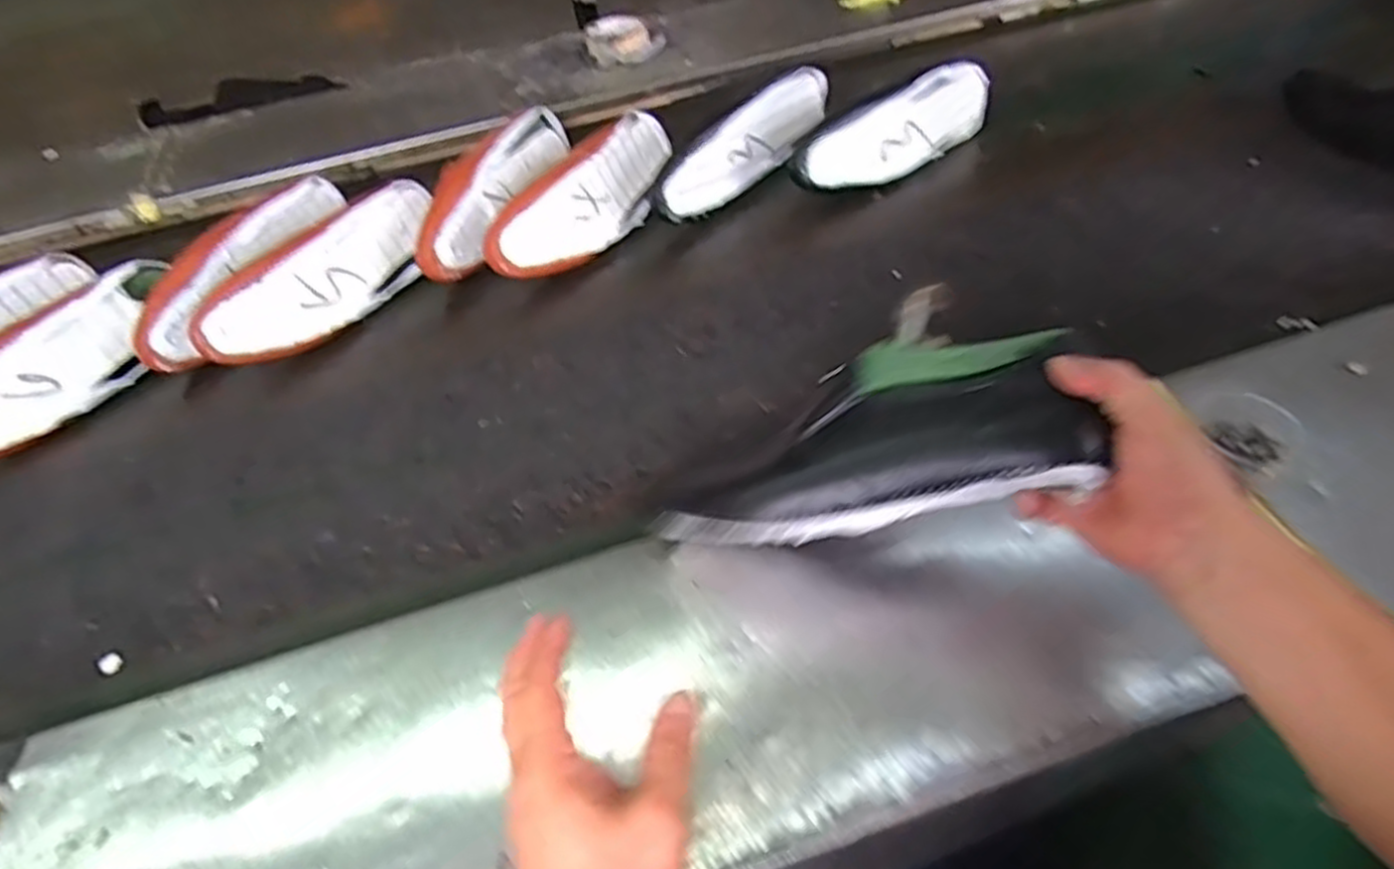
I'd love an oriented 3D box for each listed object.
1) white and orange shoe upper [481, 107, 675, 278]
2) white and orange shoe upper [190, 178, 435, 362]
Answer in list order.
[{"bbox_3d":[-0.116,-0.251,0.848,0.098,0.075,0.252,15,53,19],"label":"white and orange shoe upper"},{"bbox_3d":[-0.371,-0.162,0.791,0.095,0.065,0.267,33,60,30],"label":"white and orange shoe upper"}]

